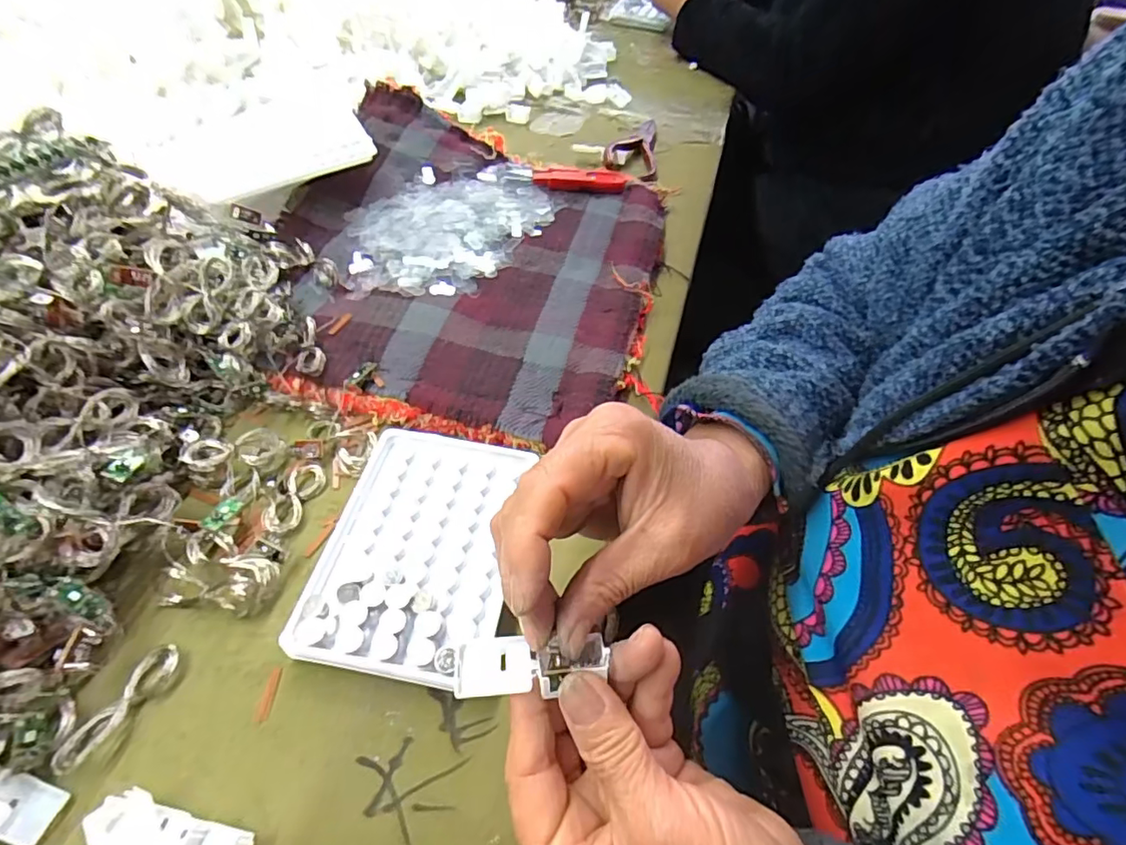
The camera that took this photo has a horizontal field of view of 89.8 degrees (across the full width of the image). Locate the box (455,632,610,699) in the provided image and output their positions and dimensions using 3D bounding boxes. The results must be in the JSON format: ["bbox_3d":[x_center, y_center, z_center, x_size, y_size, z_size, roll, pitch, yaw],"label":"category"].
[{"bbox_3d":[-0.011,0.088,0.207,0.055,0.010,0.020,-3,51,-5],"label":"box"}]

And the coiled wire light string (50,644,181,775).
[{"bbox_3d":[-0.191,0.123,0.245,0.018,0.009,0.054,18,52,11],"label":"coiled wire light string"}]

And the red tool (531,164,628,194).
[{"bbox_3d":[0.015,-0.220,0.513,0.083,0.017,0.019,-1,51,-5],"label":"red tool"}]

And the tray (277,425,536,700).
[{"bbox_3d":[-0.074,0.063,0.296,0.093,0.018,0.132,8,50,2],"label":"tray"}]

